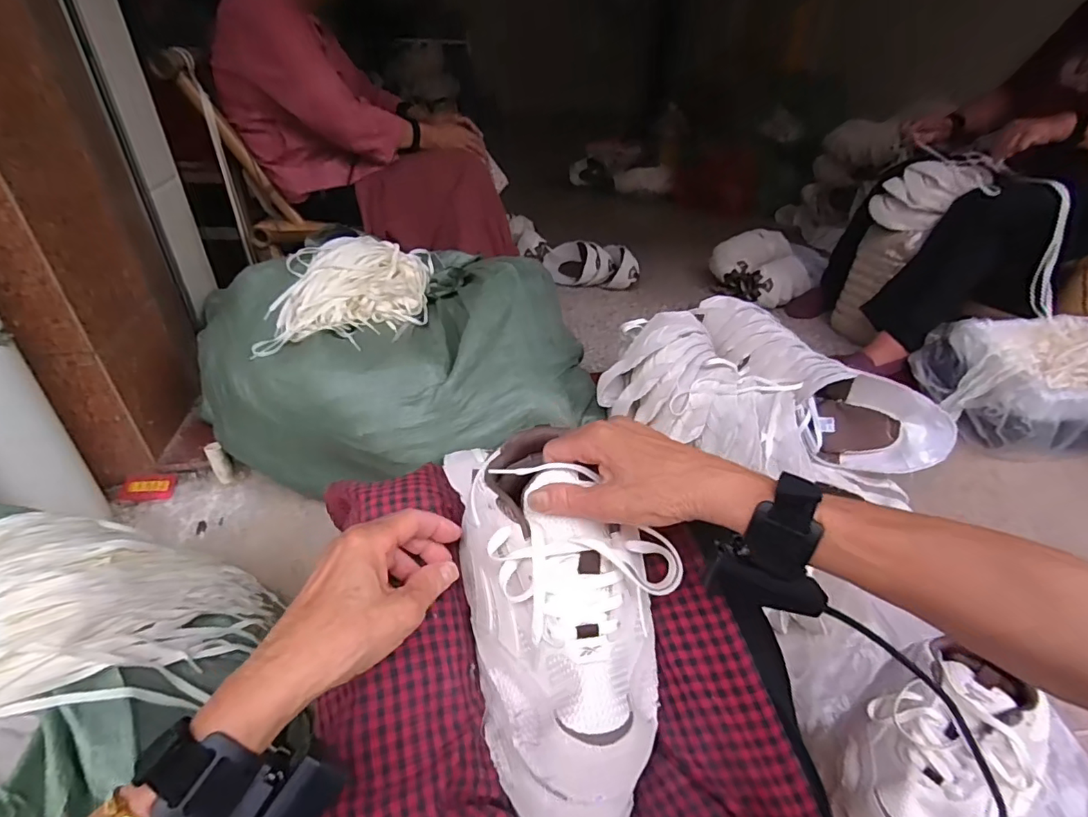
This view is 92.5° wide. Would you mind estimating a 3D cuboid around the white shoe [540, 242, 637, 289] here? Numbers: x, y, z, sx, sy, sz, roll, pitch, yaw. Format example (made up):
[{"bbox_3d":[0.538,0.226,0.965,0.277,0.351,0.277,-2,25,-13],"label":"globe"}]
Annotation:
[{"bbox_3d":[0.151,-0.469,1.710,0.320,0.120,0.109,9,36,9],"label":"white shoe"}]

